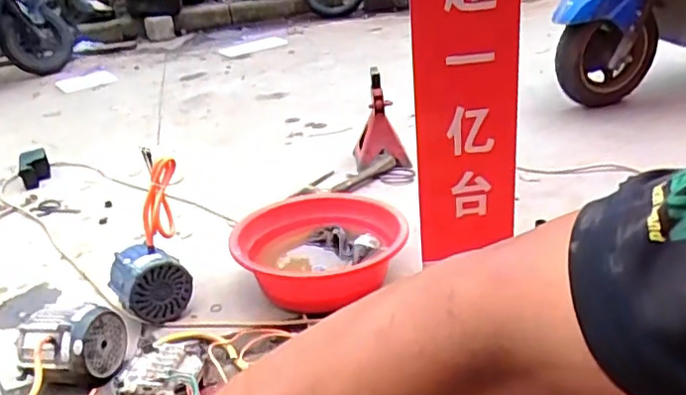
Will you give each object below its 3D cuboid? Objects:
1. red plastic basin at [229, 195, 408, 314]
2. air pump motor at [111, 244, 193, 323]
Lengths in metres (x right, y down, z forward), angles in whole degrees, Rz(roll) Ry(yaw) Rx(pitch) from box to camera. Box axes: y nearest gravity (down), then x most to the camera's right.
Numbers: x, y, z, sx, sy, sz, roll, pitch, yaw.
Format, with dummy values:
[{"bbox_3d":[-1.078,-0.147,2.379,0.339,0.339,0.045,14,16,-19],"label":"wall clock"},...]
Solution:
[{"bbox_3d":[-0.046,0.117,1.322,0.353,0.131,0.360,-5,27,3],"label":"red plastic basin"},{"bbox_3d":[-0.411,0.177,1.286,0.139,0.133,0.153,-22,31,-28],"label":"air pump motor"}]

